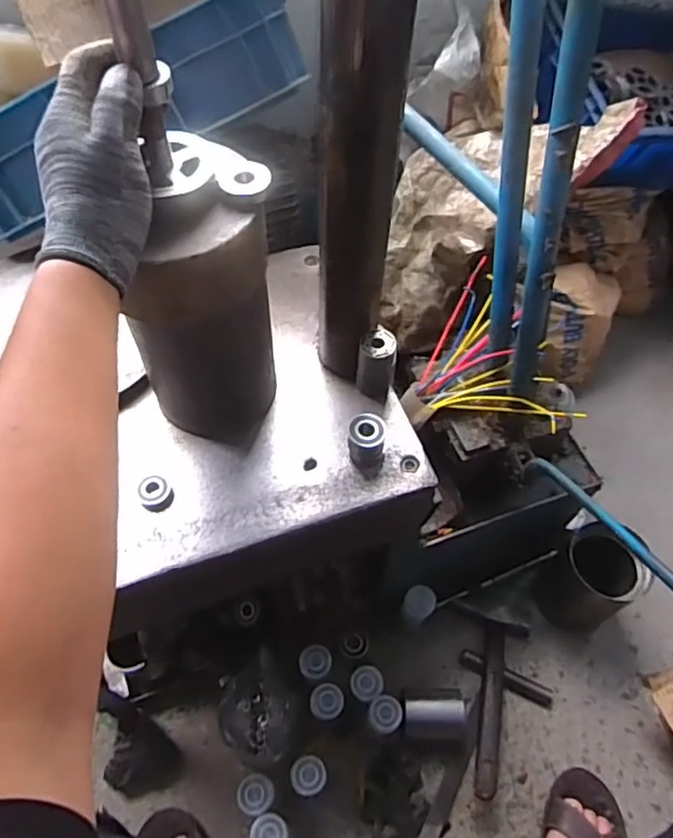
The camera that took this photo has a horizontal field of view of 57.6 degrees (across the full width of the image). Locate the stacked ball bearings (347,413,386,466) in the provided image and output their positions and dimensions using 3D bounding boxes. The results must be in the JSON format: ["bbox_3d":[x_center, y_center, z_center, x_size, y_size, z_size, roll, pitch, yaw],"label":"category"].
[{"bbox_3d":[0.031,0.021,0.633,0.038,0.040,0.036,7,57,3],"label":"stacked ball bearings"}]

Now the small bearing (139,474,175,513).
[{"bbox_3d":[-0.179,0.074,0.607,0.032,0.018,0.032,1,57,-1],"label":"small bearing"}]

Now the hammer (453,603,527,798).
[{"bbox_3d":[0.206,0.402,0.895,0.113,0.042,0.254,17,58,9],"label":"hammer"}]

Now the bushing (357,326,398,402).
[{"bbox_3d":[0.044,-0.061,0.669,0.039,0.074,0.043,7,57,3],"label":"bushing"}]

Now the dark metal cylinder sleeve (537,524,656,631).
[{"bbox_3d":[0.387,0.253,0.941,0.104,0.162,0.119,-34,64,-21],"label":"dark metal cylinder sleeve"}]

